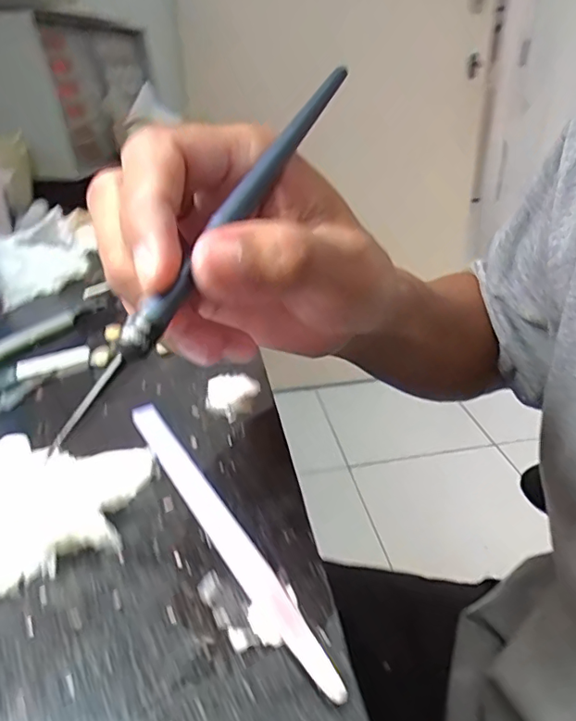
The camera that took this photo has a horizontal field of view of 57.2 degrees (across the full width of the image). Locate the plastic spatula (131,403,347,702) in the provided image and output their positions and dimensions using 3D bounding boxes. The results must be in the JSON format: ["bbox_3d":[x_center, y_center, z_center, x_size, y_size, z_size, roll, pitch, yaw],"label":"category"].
[{"bbox_3d":[-0.027,0.048,0.179,0.011,0.004,0.150,-18,33,-25],"label":"plastic spatula"}]

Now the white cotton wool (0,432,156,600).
[{"bbox_3d":[-0.070,0.044,0.171,0.052,0.021,0.054,-12,30,-17],"label":"white cotton wool"}]

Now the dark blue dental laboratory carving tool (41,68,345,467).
[{"bbox_3d":[-0.017,-0.040,0.152,0.006,0.008,0.153,14,60,28],"label":"dark blue dental laboratory carving tool"}]

